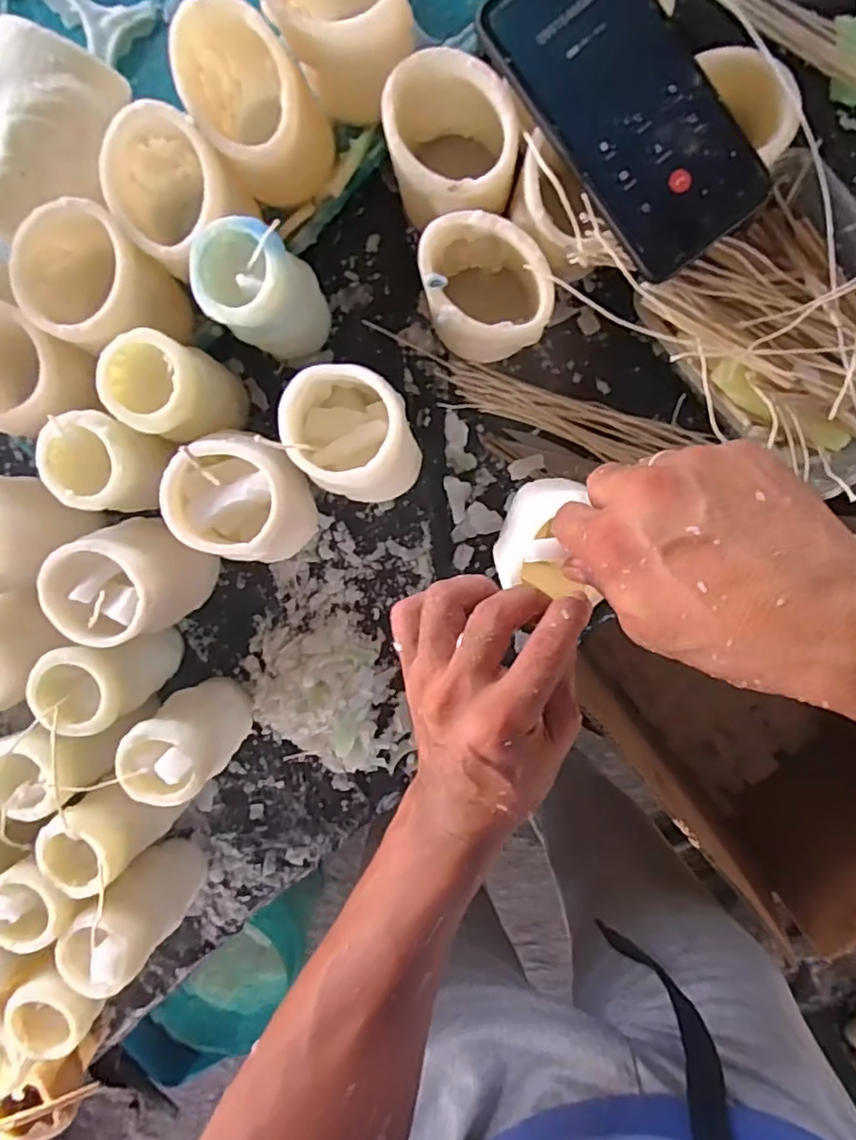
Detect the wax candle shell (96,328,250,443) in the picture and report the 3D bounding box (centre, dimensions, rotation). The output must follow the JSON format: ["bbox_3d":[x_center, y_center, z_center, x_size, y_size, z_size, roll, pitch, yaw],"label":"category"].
[{"bbox_3d":[-0.145,-0.106,0.368,0.053,0.089,0.050,0,99,1],"label":"wax candle shell"}]

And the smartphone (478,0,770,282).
[{"bbox_3d":[0.098,-0.230,0.309,0.073,0.015,0.156,-36,97,6],"label":"smartphone"}]

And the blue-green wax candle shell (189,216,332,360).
[{"bbox_3d":[-0.093,-0.160,0.362,0.054,0.098,0.054,0,99,1],"label":"blue-green wax candle shell"}]

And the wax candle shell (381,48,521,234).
[{"bbox_3d":[0.013,-0.235,0.356,0.074,0.080,0.066,14,99,-1],"label":"wax candle shell"}]

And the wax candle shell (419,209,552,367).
[{"bbox_3d":[0.034,-0.164,0.372,0.066,0.083,0.074,-24,98,5],"label":"wax candle shell"}]

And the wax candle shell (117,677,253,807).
[{"bbox_3d":[-0.152,0.107,0.408,0.053,0.102,0.049,-2,99,2],"label":"wax candle shell"}]

